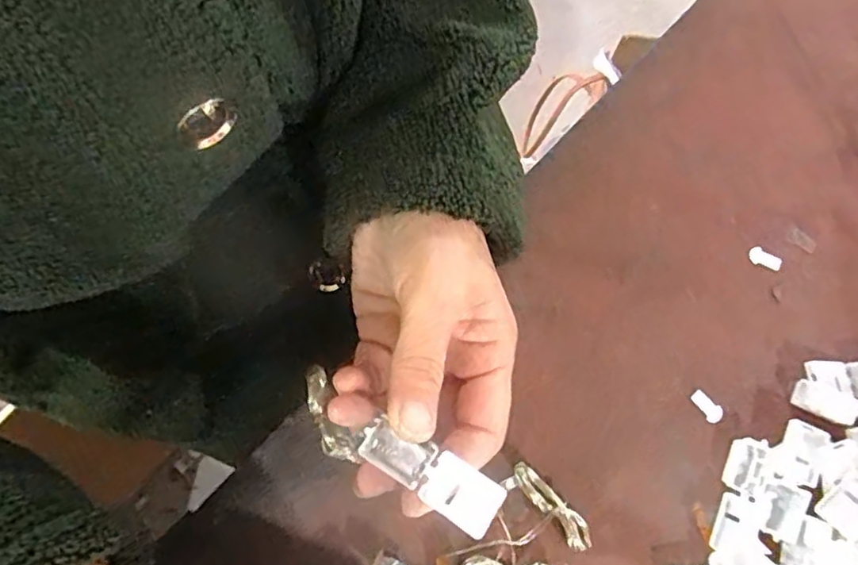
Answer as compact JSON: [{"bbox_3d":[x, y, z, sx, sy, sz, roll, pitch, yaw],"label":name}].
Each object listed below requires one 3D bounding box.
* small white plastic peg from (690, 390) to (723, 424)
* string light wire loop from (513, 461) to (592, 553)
[{"bbox_3d":[0.142,0.063,0.313,0.008,0.004,0.018,-34,80,-12],"label":"small white plastic peg"},{"bbox_3d":[0.058,0.105,0.288,0.013,0.018,0.049,-41,81,-13],"label":"string light wire loop"}]

